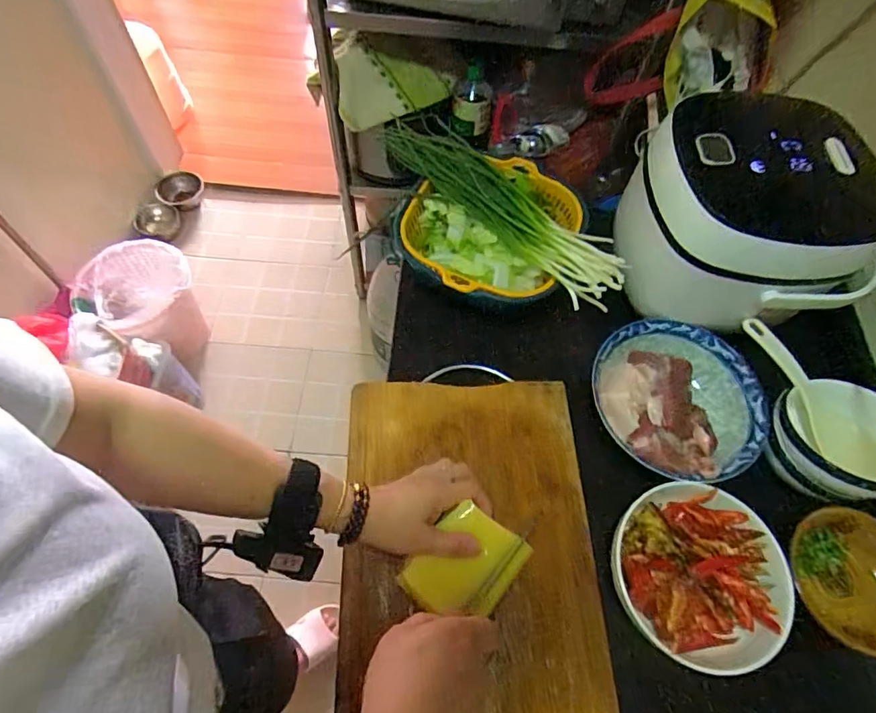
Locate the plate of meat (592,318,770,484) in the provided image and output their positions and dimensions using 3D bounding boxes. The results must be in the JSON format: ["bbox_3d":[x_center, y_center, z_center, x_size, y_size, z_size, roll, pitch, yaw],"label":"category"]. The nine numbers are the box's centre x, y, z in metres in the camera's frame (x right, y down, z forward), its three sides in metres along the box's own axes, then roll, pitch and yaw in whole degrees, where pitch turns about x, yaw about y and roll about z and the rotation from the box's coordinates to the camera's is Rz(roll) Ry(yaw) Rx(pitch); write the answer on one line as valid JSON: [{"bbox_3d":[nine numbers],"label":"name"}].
[{"bbox_3d":[0.257,0.048,0.541,0.169,0.045,0.173,2,63,-3],"label":"plate of meat"}]

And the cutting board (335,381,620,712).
[{"bbox_3d":[0.031,0.197,0.470,0.237,0.015,0.369,0,63,-4],"label":"cutting board"}]

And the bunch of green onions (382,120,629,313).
[{"bbox_3d":[0.074,-0.180,0.585,0.072,0.032,0.327,-40,72,-21],"label":"bunch of green onions"}]

